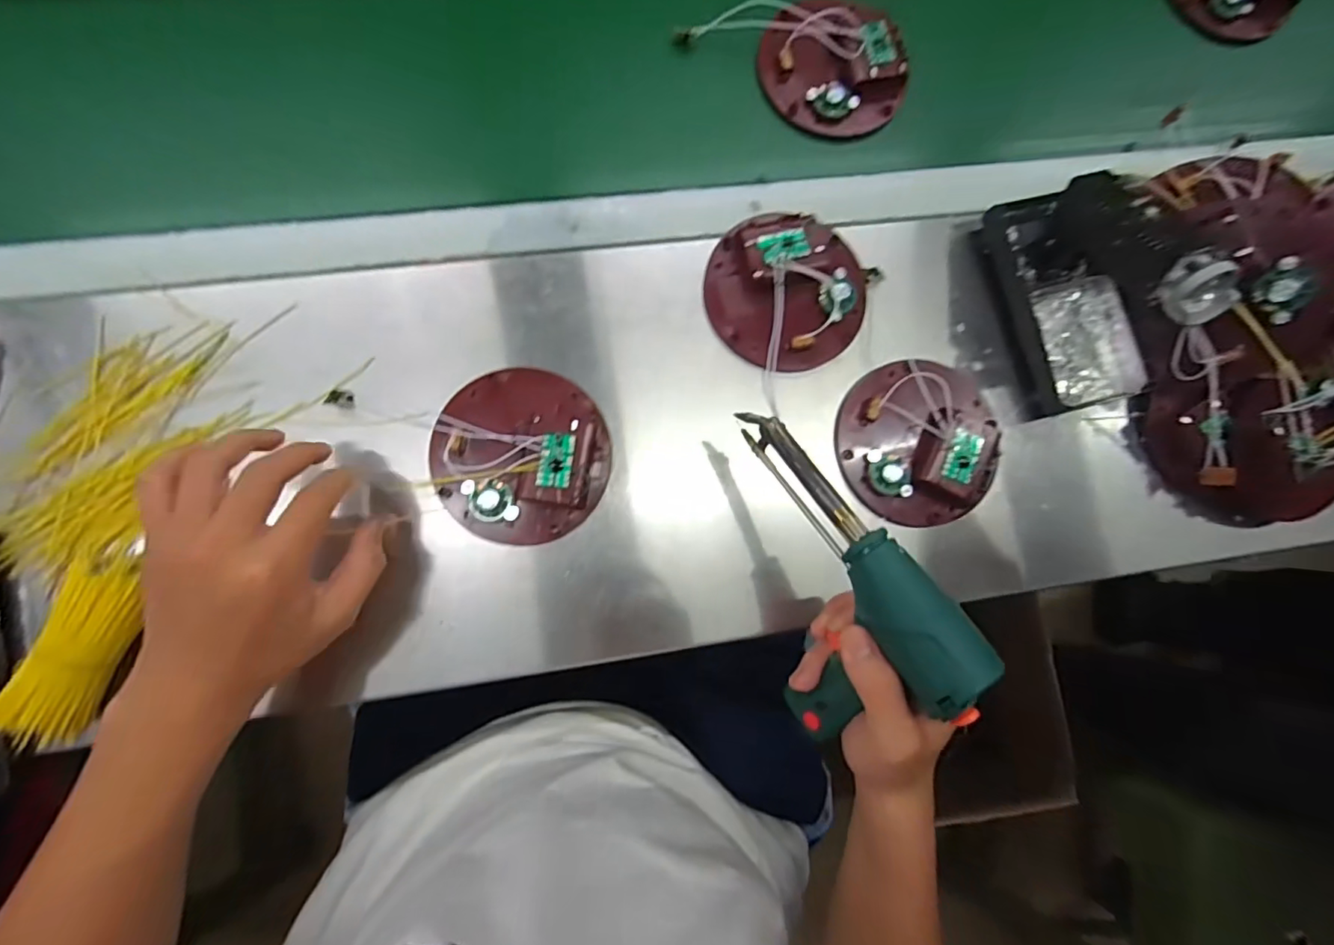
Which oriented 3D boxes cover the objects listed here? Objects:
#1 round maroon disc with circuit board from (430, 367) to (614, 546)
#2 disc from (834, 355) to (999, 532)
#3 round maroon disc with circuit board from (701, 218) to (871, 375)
[{"bbox_3d":[-0.100,-0.014,0.384,0.120,0.034,0.117,1,83,-5],"label":"round maroon disc with circuit board"},{"bbox_3d":[0.185,-0.023,0.403,0.112,0.033,0.113,1,83,-5],"label":"disc"},{"bbox_3d":[0.091,-0.134,0.416,0.117,0.024,0.112,1,83,-5],"label":"round maroon disc with circuit board"}]

